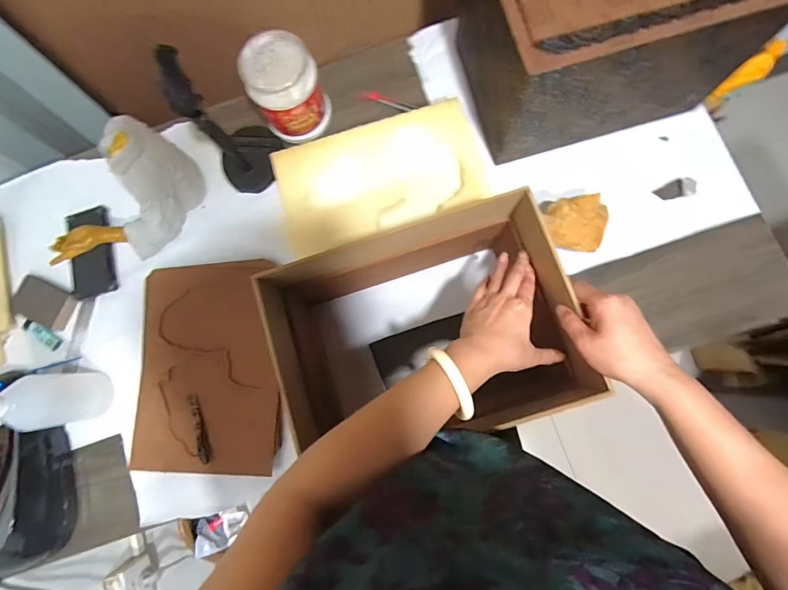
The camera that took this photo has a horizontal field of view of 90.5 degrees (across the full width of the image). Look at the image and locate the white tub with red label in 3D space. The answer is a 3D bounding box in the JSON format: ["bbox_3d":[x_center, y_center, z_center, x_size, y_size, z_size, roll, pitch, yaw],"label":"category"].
[{"bbox_3d":[-0.177,-0.342,0.644,0.112,0.119,0.120,-1,81,4],"label":"white tub with red label"}]

